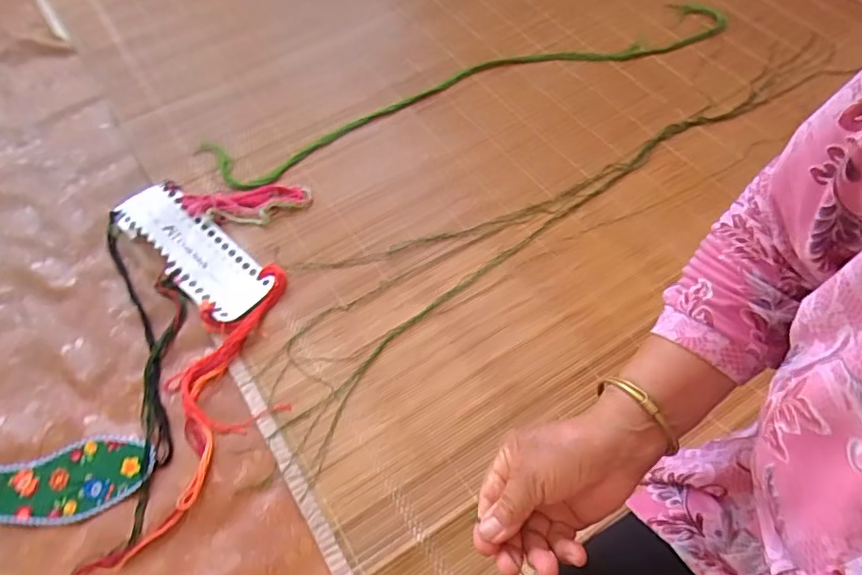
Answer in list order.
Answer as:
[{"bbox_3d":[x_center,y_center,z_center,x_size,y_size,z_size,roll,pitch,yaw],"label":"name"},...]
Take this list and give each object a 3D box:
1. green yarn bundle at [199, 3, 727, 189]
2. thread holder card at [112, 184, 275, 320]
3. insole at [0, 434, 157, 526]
[{"bbox_3d":[0.068,-0.302,0.792,0.795,0.019,0.108,-19,61,-8],"label":"green yarn bundle"},{"bbox_3d":[-0.297,-0.051,0.661,0.233,0.022,0.078,36,67,21],"label":"thread holder card"},{"bbox_3d":[-0.385,0.196,0.526,0.215,0.008,0.075,-12,60,-4],"label":"insole"}]

